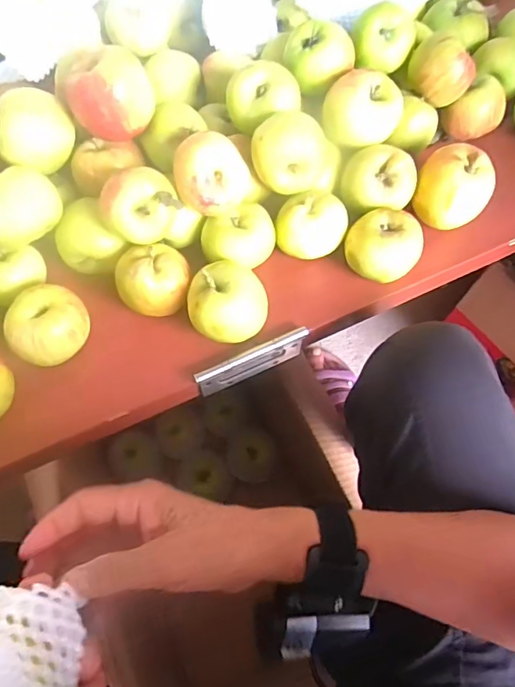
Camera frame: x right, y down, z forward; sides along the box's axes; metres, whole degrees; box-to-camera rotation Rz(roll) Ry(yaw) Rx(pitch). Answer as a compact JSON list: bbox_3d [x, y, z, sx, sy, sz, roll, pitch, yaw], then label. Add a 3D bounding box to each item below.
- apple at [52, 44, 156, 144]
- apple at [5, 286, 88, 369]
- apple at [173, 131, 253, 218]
[{"bbox_3d":[-0.121,-0.198,0.406,0.070,0.066,0.066,-16,67,-7],"label":"apple"},{"bbox_3d":[-0.168,-0.011,0.412,0.064,0.060,0.056,-40,72,-16],"label":"apple"},{"bbox_3d":[-0.039,-0.132,0.400,0.049,0.056,0.055,35,71,14],"label":"apple"}]

